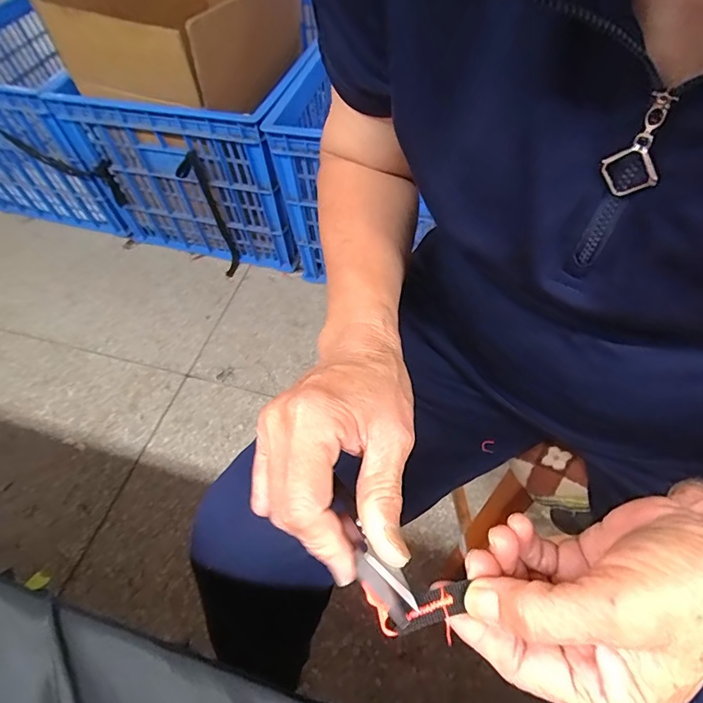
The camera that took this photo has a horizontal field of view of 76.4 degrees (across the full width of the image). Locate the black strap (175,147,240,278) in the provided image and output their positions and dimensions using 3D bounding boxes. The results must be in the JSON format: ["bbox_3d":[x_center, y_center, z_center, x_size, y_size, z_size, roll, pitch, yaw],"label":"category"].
[{"bbox_3d":[-0.403,-0.379,1.285,0.086,0.365,0.083,-20,57,-8],"label":"black strap"}]

